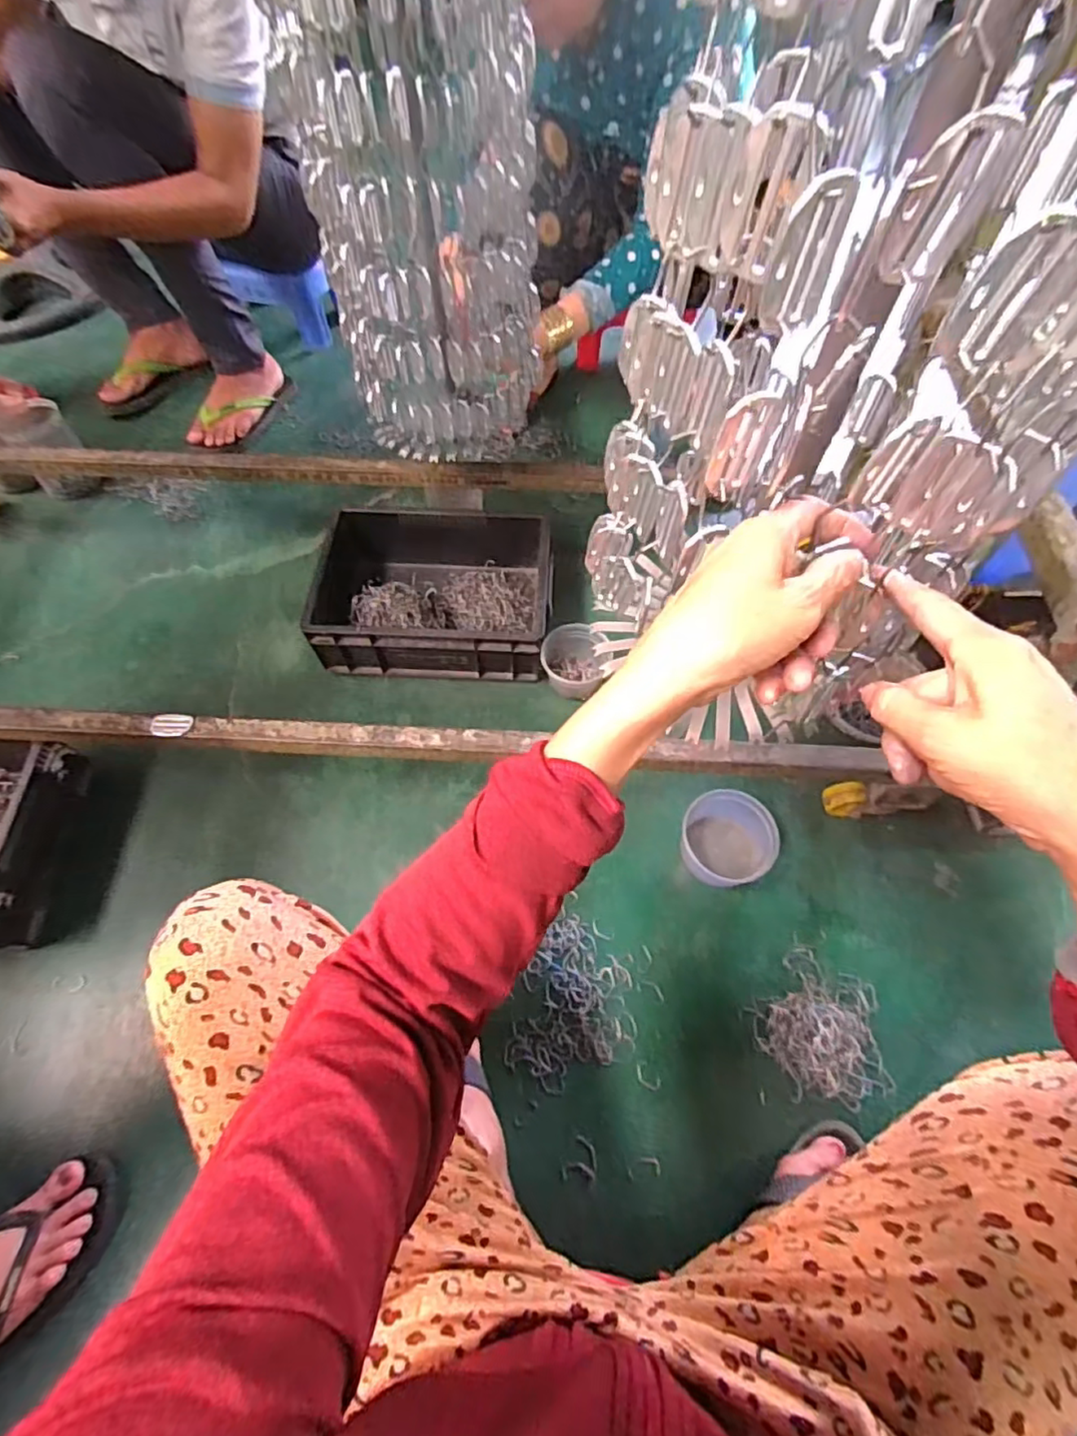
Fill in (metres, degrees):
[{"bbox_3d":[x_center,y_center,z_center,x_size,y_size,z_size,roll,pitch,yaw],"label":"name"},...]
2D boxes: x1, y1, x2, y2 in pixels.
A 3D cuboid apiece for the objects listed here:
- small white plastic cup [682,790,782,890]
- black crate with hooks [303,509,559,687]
[{"bbox_3d":[0.234,0.155,0.784,0.111,0.062,0.111,0,61,0],"label":"small white plastic cup"},{"bbox_3d":[-0.157,-0.178,0.960,0.343,0.120,0.236,4,61,2],"label":"black crate with hooks"}]

